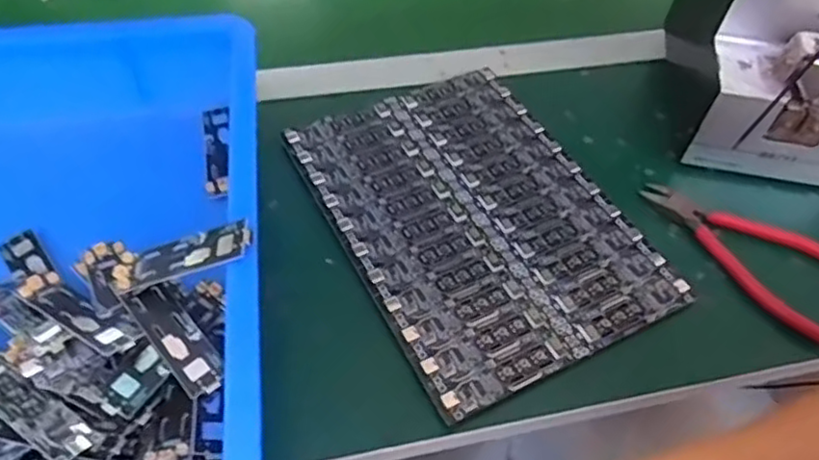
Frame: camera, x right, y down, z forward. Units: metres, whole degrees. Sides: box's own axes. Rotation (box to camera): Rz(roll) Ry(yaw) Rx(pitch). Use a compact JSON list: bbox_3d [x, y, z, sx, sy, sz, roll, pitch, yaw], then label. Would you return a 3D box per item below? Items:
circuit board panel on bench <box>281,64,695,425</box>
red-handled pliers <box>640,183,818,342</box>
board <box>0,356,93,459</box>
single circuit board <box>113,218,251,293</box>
[{"bbox_3d":[0.043,-0.016,0.457,0.184,0.008,0.254,-21,57,-18],"label":"circuit board panel on bench"},{"bbox_3d":[0.231,0.015,0.452,0.150,0.015,0.072,32,58,19],"label":"red-handled pliers"},{"bbox_3d":[-0.196,0.090,0.333,0.084,0.005,0.023,27,42,22],"label":"board"},{"bbox_3d":[-0.124,0.015,0.354,0.088,0.006,0.025,-16,51,20],"label":"single circuit board"}]

